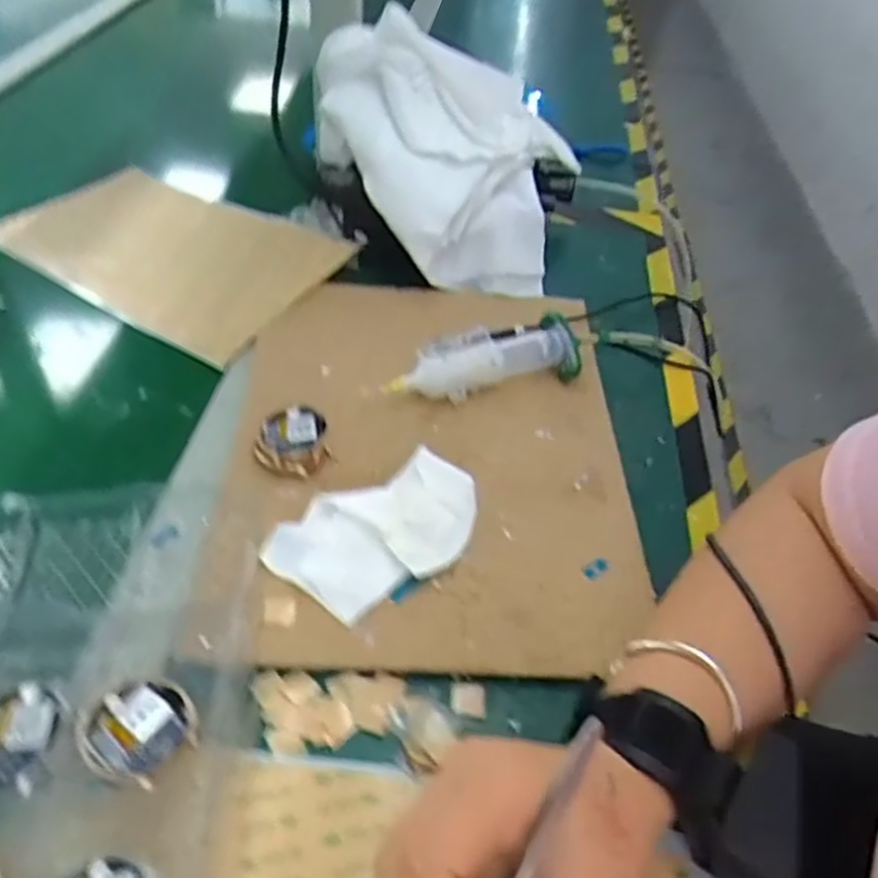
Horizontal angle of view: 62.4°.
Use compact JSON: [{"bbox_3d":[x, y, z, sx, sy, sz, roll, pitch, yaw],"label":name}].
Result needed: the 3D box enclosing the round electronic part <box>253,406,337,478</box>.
[{"bbox_3d":[-0.091,0.000,0.446,0.044,0.011,0.047,2,55,-2],"label":"round electronic part"}]

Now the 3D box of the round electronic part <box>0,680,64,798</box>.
[{"bbox_3d":[-0.179,0.125,0.308,0.036,0.008,0.041,10,43,4],"label":"round electronic part"}]

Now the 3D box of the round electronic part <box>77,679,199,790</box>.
[{"bbox_3d":[-0.127,0.125,0.309,0.042,0.013,0.042,3,43,-3],"label":"round electronic part"}]

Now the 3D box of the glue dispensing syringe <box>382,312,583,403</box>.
[{"bbox_3d":[0.031,-0.053,0.507,0.136,0.034,0.039,-12,46,-19],"label":"glue dispensing syringe"}]

